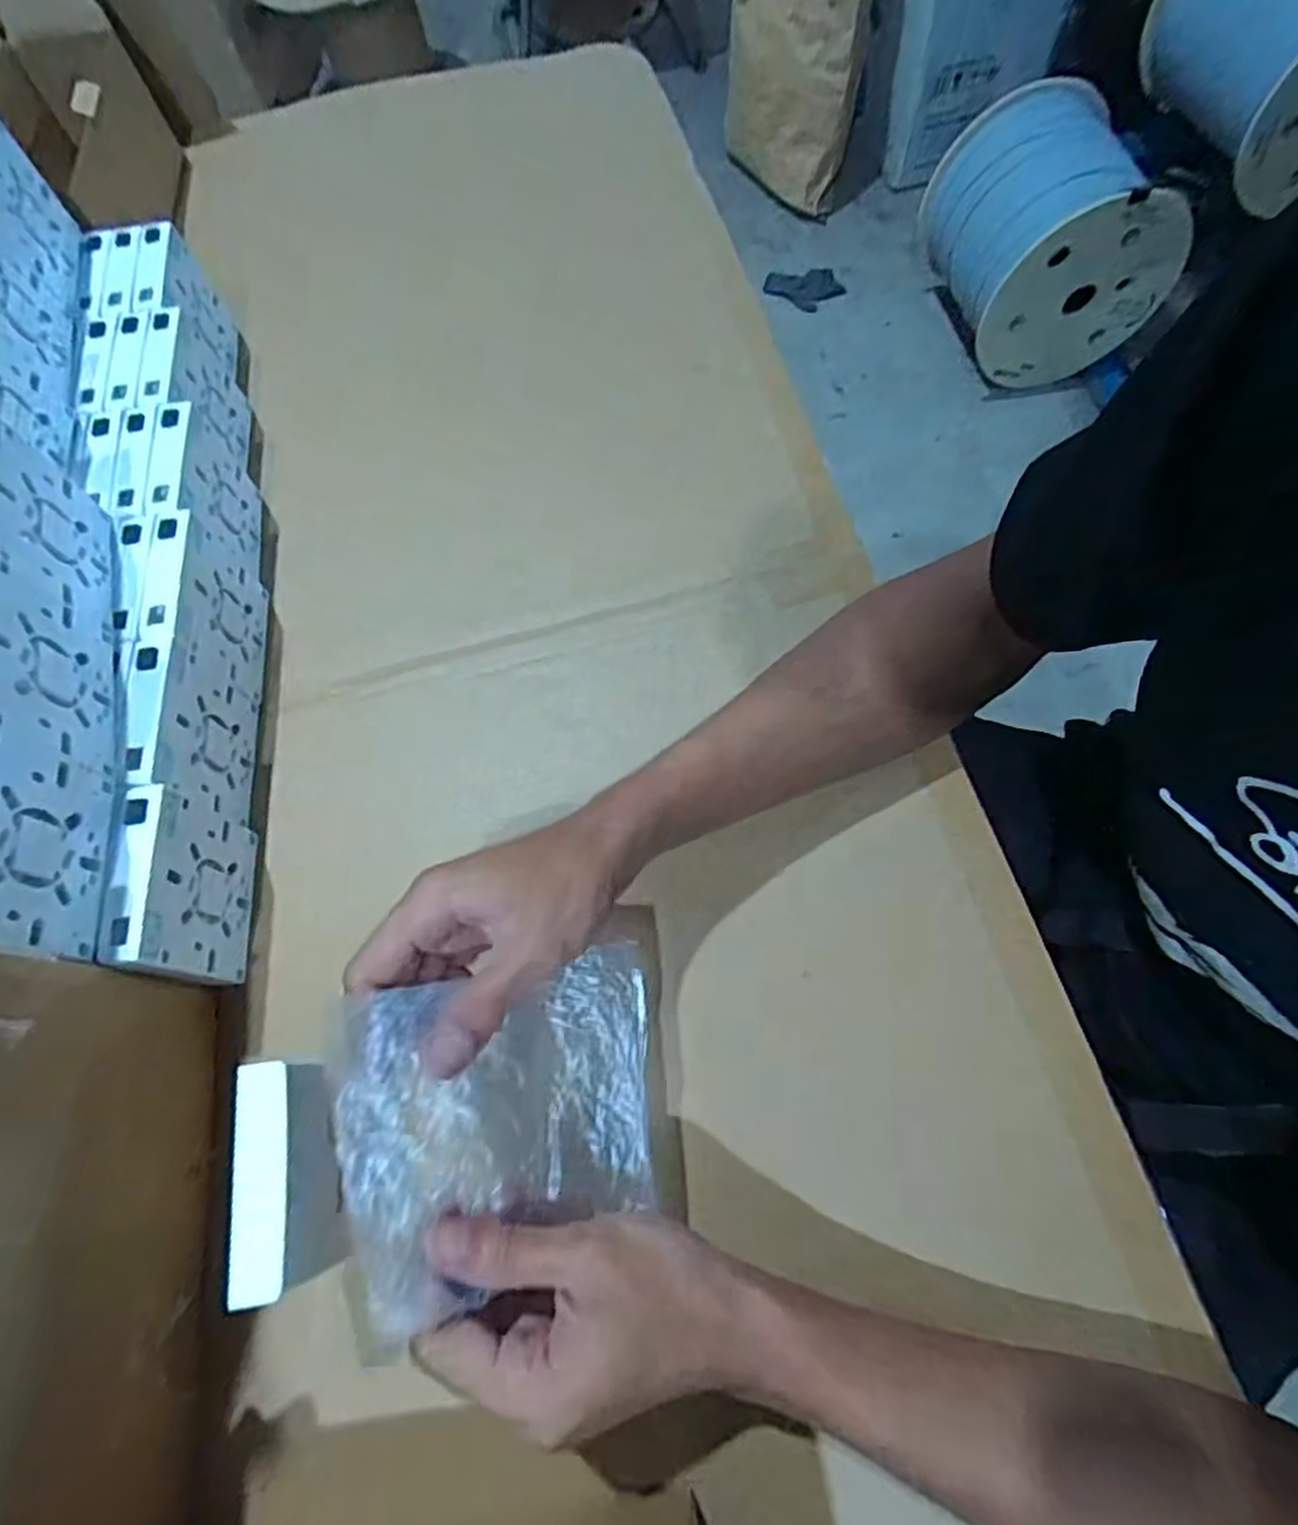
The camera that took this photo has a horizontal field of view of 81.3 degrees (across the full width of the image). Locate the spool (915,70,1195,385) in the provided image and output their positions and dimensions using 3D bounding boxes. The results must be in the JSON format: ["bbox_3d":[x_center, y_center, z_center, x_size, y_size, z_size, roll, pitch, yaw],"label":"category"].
[{"bbox_3d":[0.750,-1.016,1.420,0.322,0.300,0.439,-8,68,0],"label":"spool"}]

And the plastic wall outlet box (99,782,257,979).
[{"bbox_3d":[-0.240,0.066,0.394,0.024,0.084,0.088,-8,68,0],"label":"plastic wall outlet box"}]

